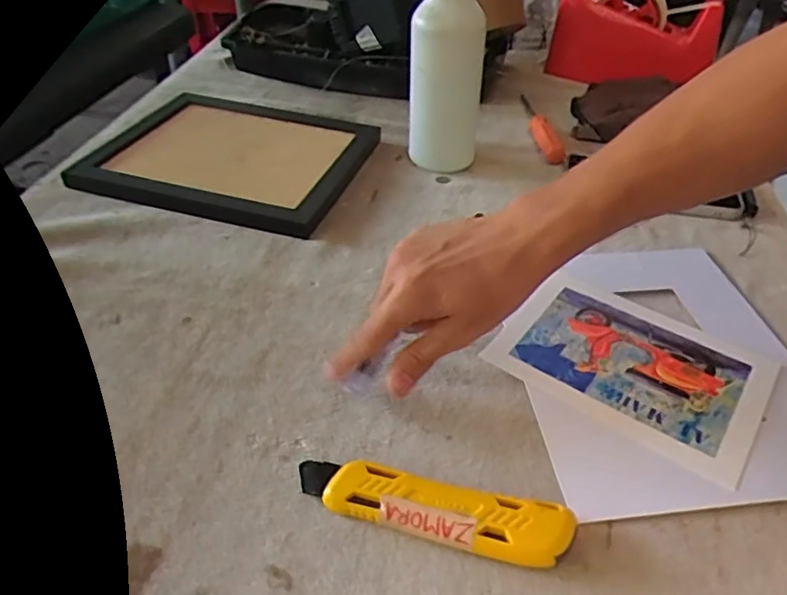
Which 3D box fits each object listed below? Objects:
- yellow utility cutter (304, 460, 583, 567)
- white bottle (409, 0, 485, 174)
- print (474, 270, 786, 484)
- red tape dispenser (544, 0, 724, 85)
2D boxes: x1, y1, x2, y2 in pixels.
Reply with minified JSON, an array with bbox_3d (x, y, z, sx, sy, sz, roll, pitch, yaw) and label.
[{"bbox_3d":[0.019,0.110,0.317,0.144,0.016,0.038,8,41,9],"label":"yellow utility cutter"},{"bbox_3d":[0.053,-0.217,0.582,0.065,0.172,0.075,7,41,8],"label":"white bottle"},{"bbox_3d":[0.161,0.043,0.405,0.162,0.006,0.121,27,47,28],"label":"print"},{"bbox_3d":[0.309,-0.332,0.768,0.201,0.114,0.060,20,44,21],"label":"red tape dispenser"}]

